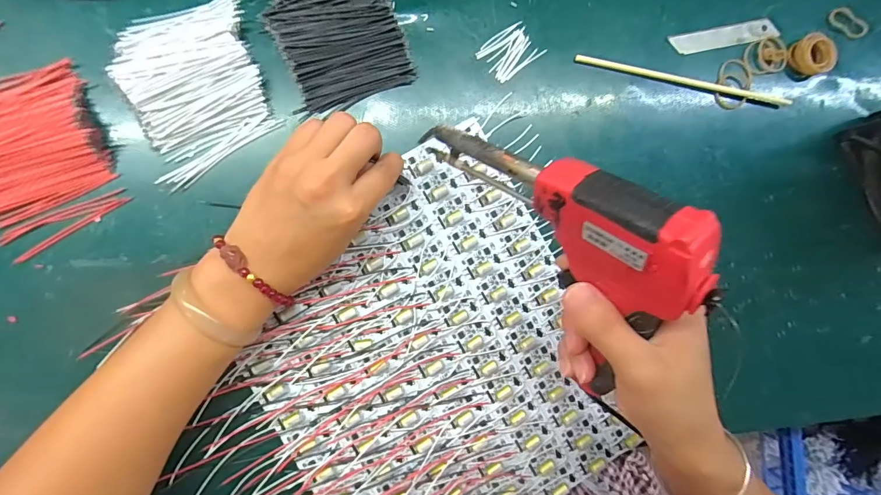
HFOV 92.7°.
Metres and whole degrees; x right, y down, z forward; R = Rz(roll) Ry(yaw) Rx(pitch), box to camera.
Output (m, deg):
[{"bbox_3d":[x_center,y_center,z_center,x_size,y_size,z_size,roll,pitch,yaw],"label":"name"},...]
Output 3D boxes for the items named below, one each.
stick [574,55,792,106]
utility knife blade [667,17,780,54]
[{"bbox_3d":[0.206,-0.141,0.353,0.194,0.005,0.008,10,89,-12],"label":"stick"},{"bbox_3d":[0.243,-0.180,0.359,0.097,0.004,0.018,-14,86,-6],"label":"utility knife blade"}]

